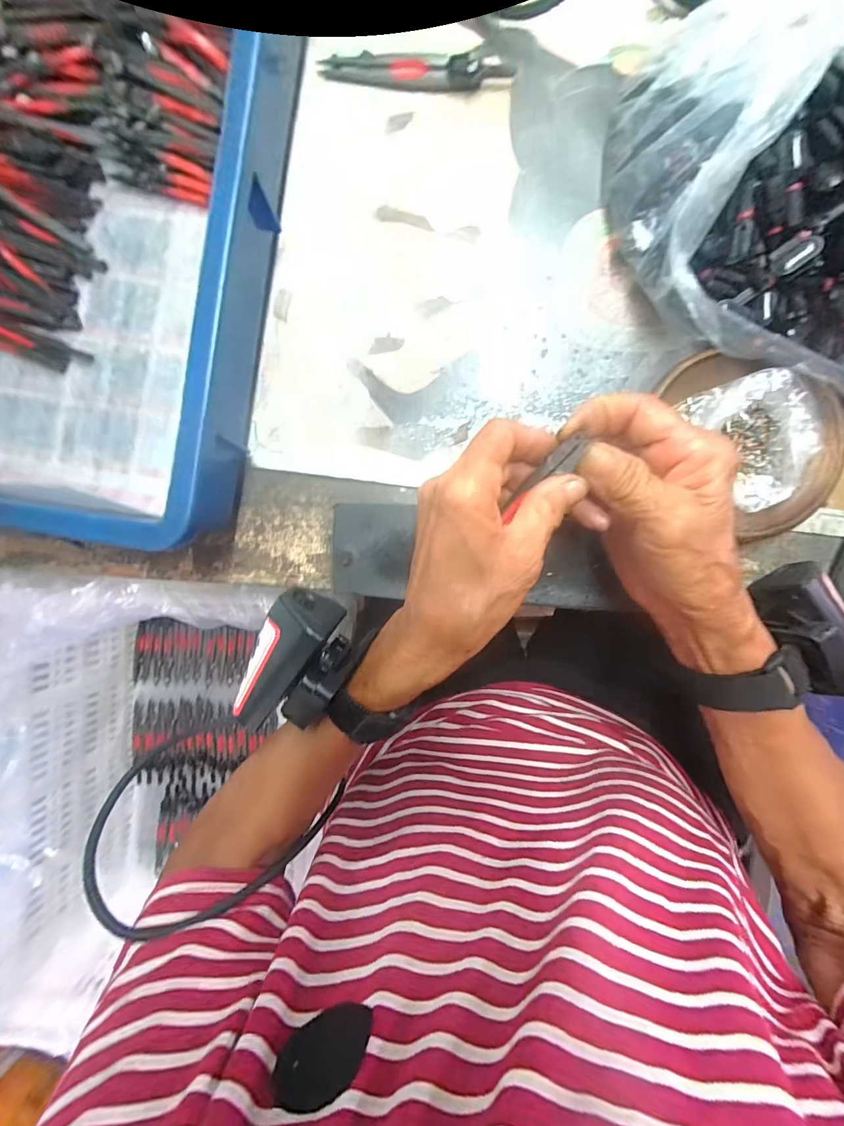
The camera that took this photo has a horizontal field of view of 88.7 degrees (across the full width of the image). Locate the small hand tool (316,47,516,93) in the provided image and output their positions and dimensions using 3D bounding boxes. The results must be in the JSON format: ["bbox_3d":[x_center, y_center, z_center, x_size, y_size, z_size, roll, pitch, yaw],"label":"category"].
[{"bbox_3d":[-0.006,-0.322,0.281,0.125,0.012,0.020,8,91,4],"label":"small hand tool"}]

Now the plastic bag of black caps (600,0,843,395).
[{"bbox_3d":[0.220,-0.195,0.226,0.193,0.093,0.210,-12,89,4],"label":"plastic bag of black caps"}]

